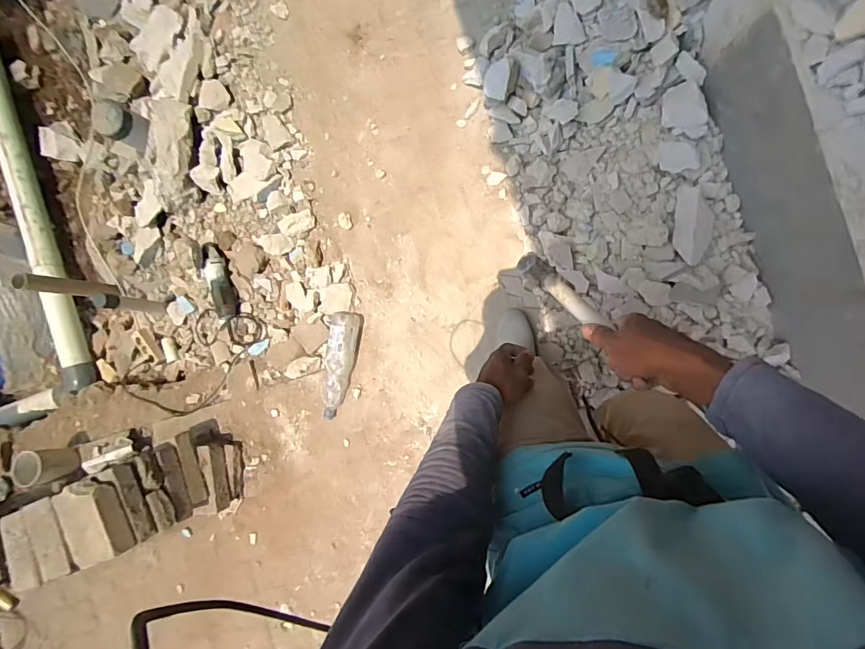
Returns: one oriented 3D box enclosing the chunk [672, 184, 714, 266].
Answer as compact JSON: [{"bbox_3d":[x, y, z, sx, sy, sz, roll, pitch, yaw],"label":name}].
[{"bbox_3d":[0.647,-0.245,1.139,0.092,0.047,0.195,6,92,7],"label":"chunk"}]

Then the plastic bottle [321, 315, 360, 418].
[{"bbox_3d":[-0.302,0.128,1.452,0.096,0.080,0.344,13,93,7],"label":"plastic bottle"}]

